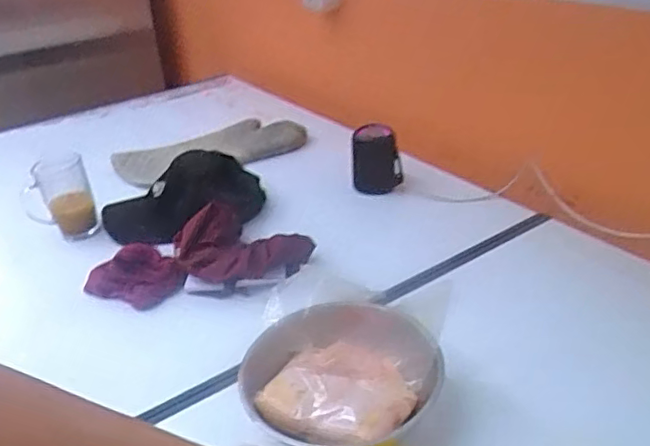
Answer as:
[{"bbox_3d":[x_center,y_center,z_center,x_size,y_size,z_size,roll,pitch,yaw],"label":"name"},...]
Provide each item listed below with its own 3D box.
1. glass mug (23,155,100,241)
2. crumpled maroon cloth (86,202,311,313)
[{"bbox_3d":[-0.436,-0.037,0.979,0.105,0.120,0.078,-15,32,-19],"label":"glass mug"},{"bbox_3d":[-0.182,0.038,0.861,0.316,0.068,0.147,-9,27,-11],"label":"crumpled maroon cloth"}]

